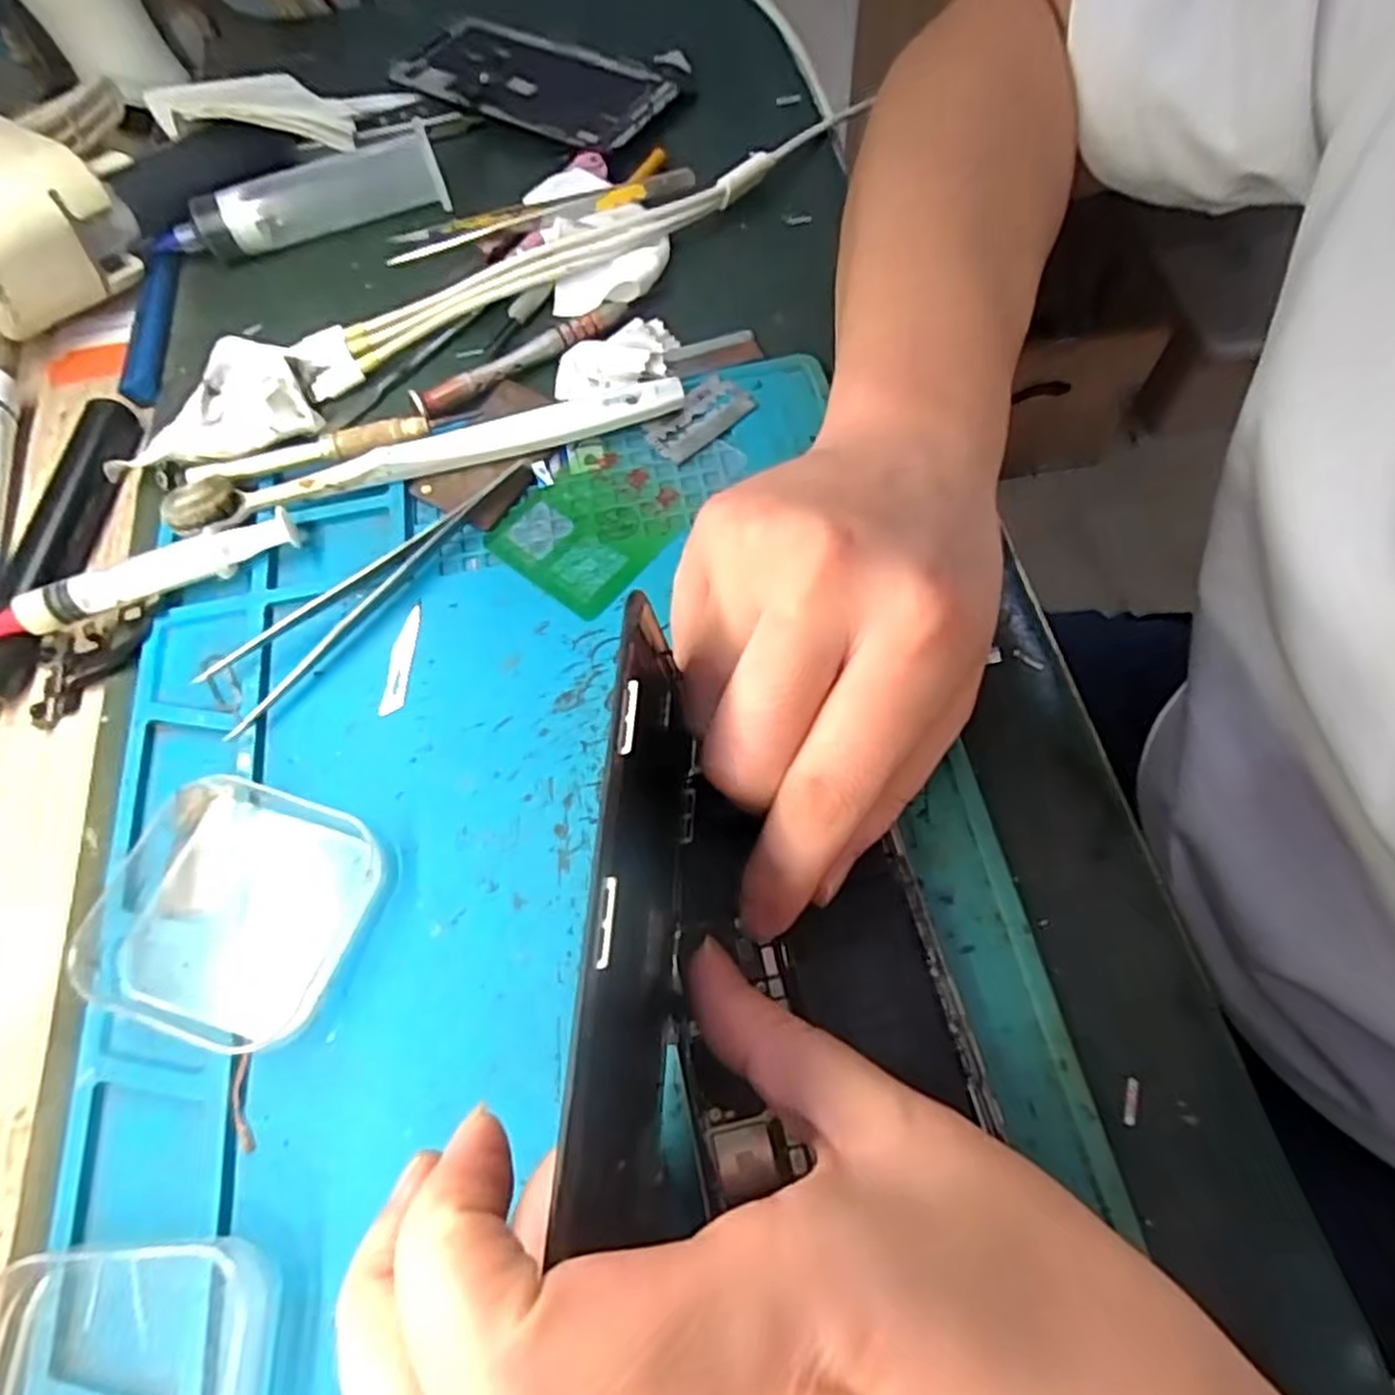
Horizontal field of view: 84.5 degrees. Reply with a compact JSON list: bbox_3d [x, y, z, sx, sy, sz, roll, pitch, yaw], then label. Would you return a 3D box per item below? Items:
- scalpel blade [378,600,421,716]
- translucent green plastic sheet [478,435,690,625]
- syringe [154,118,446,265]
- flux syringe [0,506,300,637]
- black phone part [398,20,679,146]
[{"bbox_3d":[-0.096,-0.013,0.250,0.008,0.004,0.040,3,65,-3],"label":"scalpel blade"},{"bbox_3d":[-0.038,-0.060,0.266,0.053,0.004,0.057,37,72,18],"label":"translucent green plastic sheet"},{"bbox_3d":[-0.177,-0.226,0.341,0.123,0.025,0.034,-16,64,-4],"label":"syringe"},{"bbox_3d":[-0.189,-0.038,0.256,0.108,0.014,0.013,-22,65,-7],"label":"flux syringe"},{"bbox_3d":[-0.084,-0.308,0.378,0.143,0.016,0.066,29,69,16],"label":"black phone part"}]

